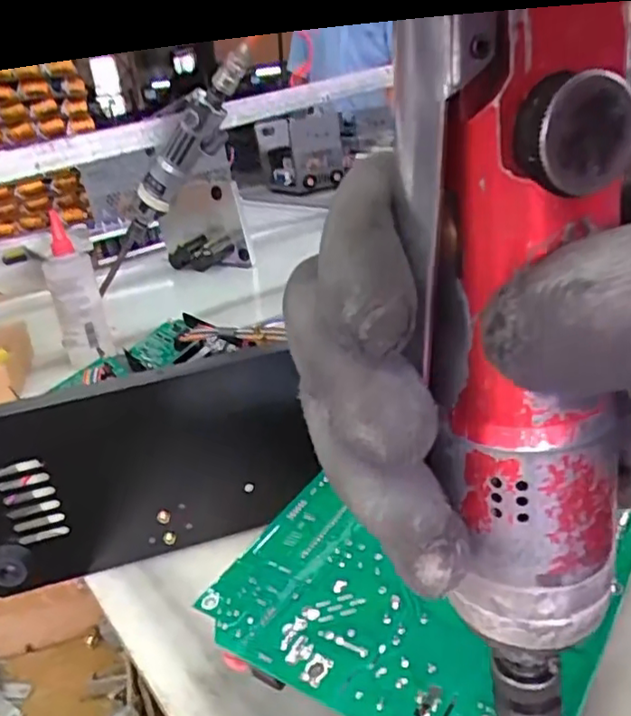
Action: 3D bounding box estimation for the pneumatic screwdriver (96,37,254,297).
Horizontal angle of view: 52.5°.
[{"bbox_3d":[-0.163,-0.188,0.699,0.333,0.044,0.035,-47,3,31],"label":"pneumatic screwdriver"}]

